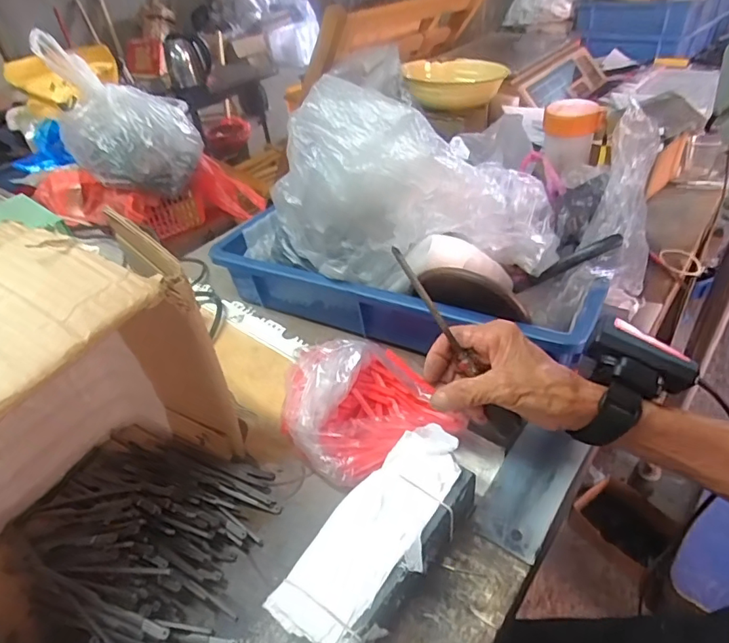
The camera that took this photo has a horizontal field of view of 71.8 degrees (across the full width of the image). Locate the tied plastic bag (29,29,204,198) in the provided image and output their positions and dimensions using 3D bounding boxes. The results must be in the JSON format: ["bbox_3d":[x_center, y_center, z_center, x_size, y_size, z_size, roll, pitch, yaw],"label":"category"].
[{"bbox_3d":[-0.423,-0.361,0.888,0.208,0.227,0.174,-3,39,6],"label":"tied plastic bag"}]

